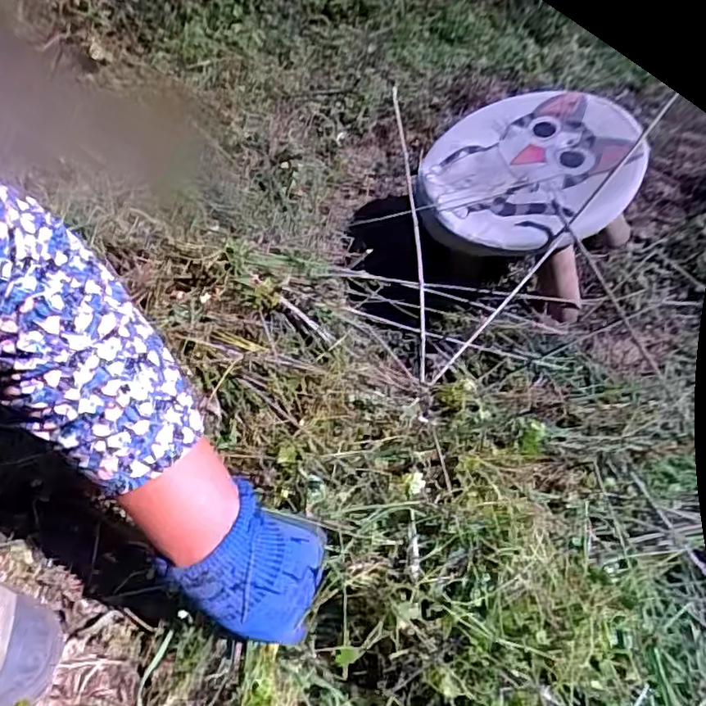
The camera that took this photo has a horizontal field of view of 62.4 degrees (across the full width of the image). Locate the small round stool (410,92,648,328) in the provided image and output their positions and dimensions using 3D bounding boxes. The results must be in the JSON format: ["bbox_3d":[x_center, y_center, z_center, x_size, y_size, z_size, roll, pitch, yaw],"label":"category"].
[{"bbox_3d":[0.206,-0.198,0.726,0.243,0.154,0.235,-2,61,3],"label":"small round stool"}]

